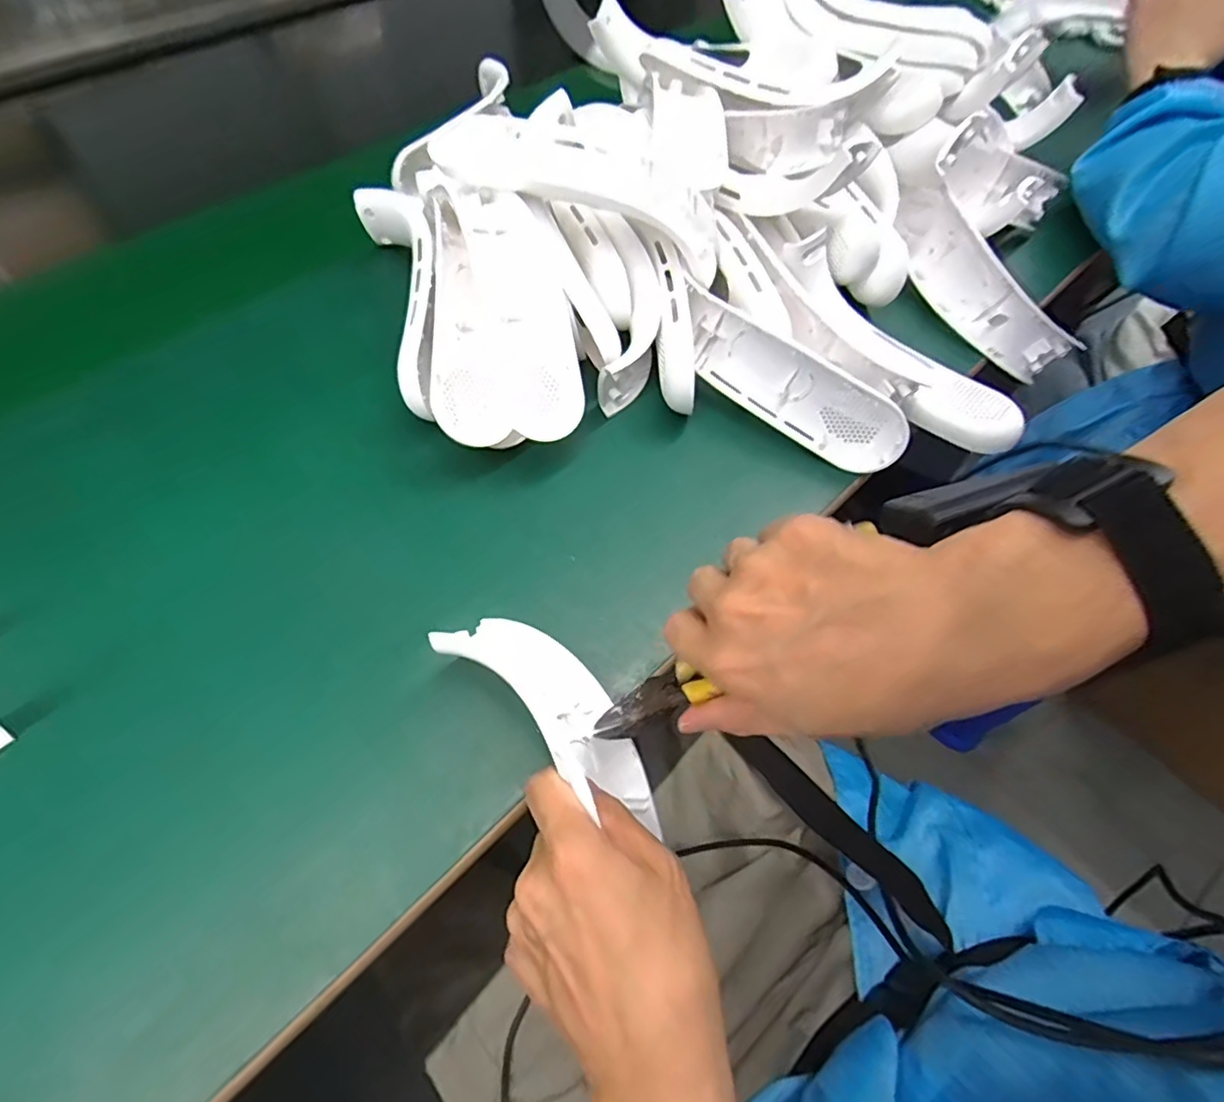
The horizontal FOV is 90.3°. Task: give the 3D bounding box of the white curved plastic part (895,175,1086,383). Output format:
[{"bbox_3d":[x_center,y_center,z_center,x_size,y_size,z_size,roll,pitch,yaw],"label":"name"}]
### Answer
[{"bbox_3d":[0.273,-0.216,0.473,0.066,0.065,0.187,-19,63,-13],"label":"white curved plastic part"}]

